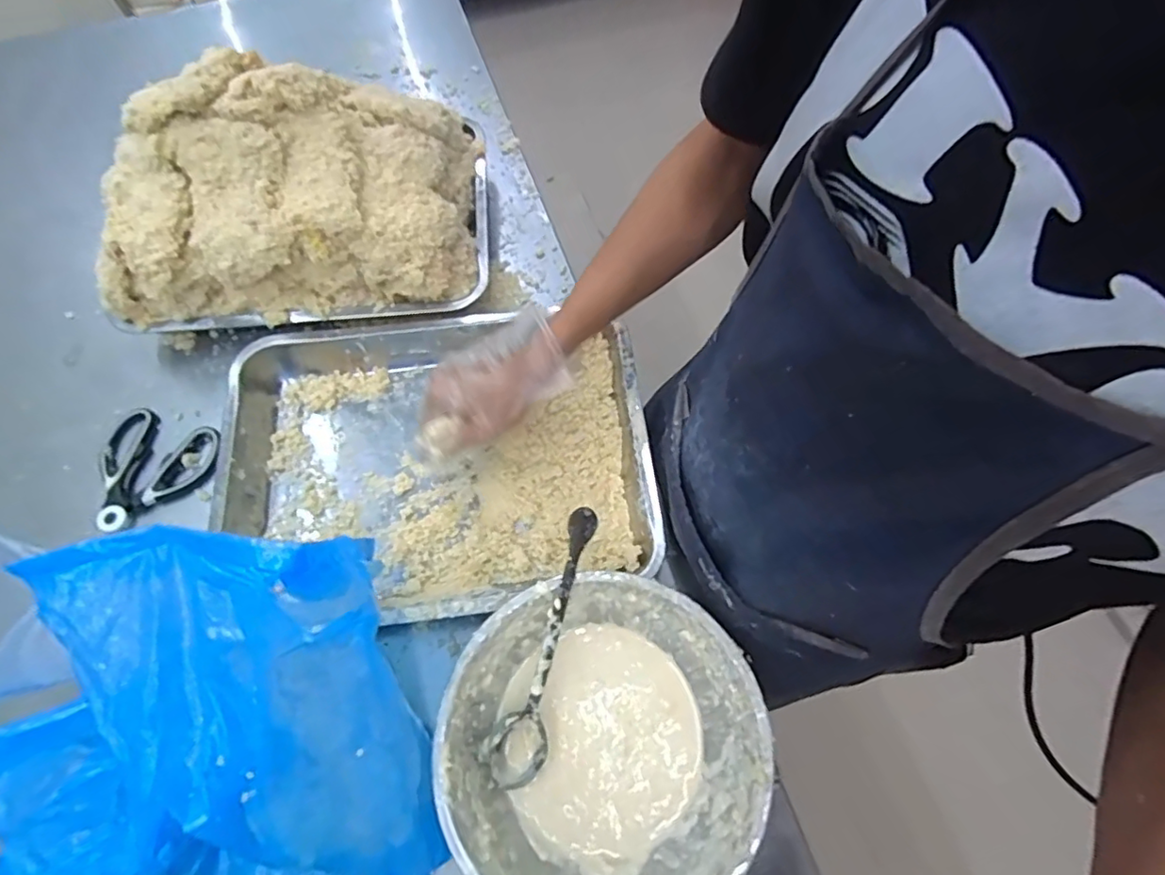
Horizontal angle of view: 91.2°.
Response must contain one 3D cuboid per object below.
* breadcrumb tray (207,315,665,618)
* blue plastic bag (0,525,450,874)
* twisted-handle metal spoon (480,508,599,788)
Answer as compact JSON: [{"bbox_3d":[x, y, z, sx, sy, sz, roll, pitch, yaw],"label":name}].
[{"bbox_3d":[-0.135,0.020,0.532,0.381,0.056,0.279,-7,67,-3],"label":"breadcrumb tray"},{"bbox_3d":[-0.288,0.229,0.378,0.278,0.164,0.275,-17,67,-7],"label":"blue plastic bag"},{"bbox_3d":[-0.028,0.162,0.445,0.044,0.026,0.217,17,89,7],"label":"twisted-handle metal spoon"}]

